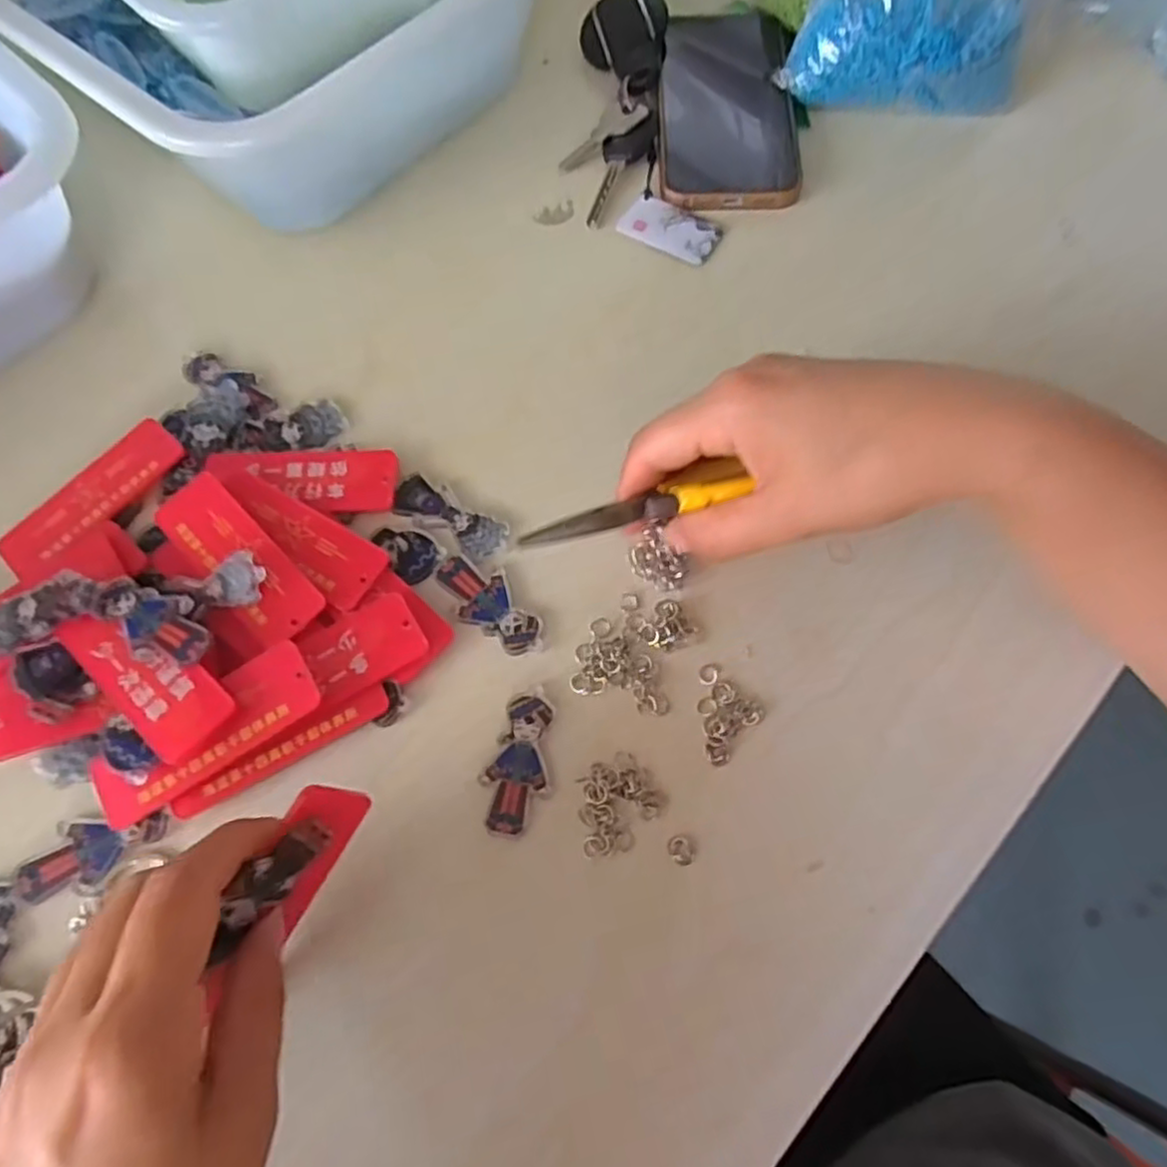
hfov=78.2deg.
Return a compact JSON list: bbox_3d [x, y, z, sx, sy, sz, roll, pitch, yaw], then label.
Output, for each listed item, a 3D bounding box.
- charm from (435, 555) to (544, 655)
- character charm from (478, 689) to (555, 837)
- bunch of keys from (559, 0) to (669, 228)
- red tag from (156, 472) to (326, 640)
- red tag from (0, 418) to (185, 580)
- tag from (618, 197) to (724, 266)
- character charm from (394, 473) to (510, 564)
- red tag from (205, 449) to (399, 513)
[{"bbox_3d":[-0.038,0.008,0.289,0.024,0.004,0.052,-35,69,-12],"label":"charm"},{"bbox_3d":[-0.024,0.065,0.265,0.023,0.004,0.052,9,67,7],"label":"character charm"},{"bbox_3d":[0.017,-0.264,0.390,0.048,0.027,0.152,5,66,5],"label":"bunch of keys"},{"bbox_3d":[-0.140,-0.011,0.291,0.028,0.004,0.086,-43,72,-12],"label":"red tag"},{"bbox_3d":[-0.212,-0.037,0.309,0.030,0.005,0.082,41,74,18],"label":"red tag"},{"bbox_3d":[0.045,-0.182,0.367,0.049,0.004,0.030,30,71,15],"label":"tag"},{"bbox_3d":[-0.057,-0.029,0.306,0.053,0.004,0.021,32,71,15],"label":"character charm"},{"bbox_3d":[-0.122,-0.045,0.311,0.080,0.006,0.032,-2,66,-1],"label":"red tag"}]

